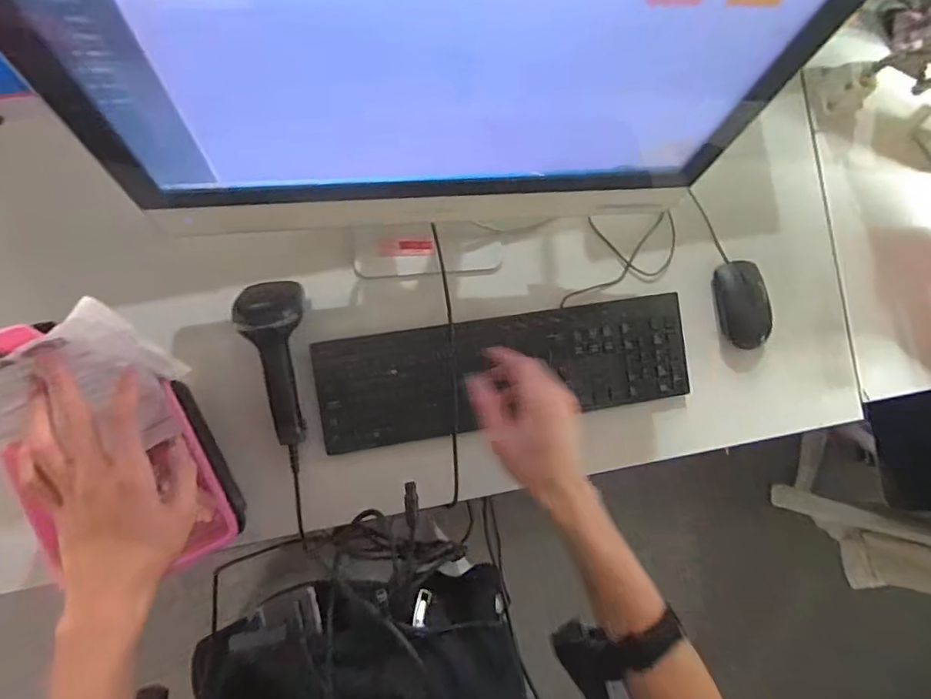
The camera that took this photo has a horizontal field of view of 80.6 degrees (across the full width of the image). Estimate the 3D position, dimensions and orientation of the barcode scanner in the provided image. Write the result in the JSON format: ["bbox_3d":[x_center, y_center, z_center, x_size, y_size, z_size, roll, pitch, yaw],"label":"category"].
[{"bbox_3d":[-0.191,0.013,0.569,0.062,0.059,0.169,-12,90,-9],"label":"barcode scanner"}]

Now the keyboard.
[{"bbox_3d":[0.052,0.023,0.634,0.429,0.020,0.123,-9,90,-9],"label":"keyboard"}]

